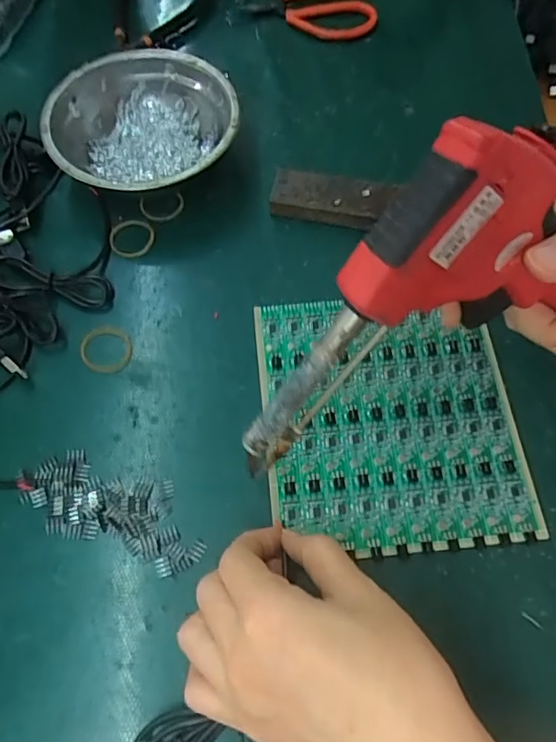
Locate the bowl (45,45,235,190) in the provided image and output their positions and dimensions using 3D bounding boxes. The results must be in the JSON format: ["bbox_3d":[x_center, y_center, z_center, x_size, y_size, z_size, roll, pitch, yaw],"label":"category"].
[{"bbox_3d":[-0.091,-0.164,0.365,0.124,0.039,0.123,1,66,-1],"label":"bowl"}]

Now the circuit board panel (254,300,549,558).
[{"bbox_3d":[0.063,0.024,0.301,0.140,0.007,0.150,-5,67,-4],"label":"circuit board panel"}]

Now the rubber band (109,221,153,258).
[{"bbox_3d":[-0.099,-0.090,0.353,0.029,0.004,0.030,-8,66,1],"label":"rubber band"}]

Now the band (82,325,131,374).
[{"bbox_3d":[-0.104,-0.014,0.318,0.030,0.004,0.031,3,66,0],"label":"band"}]

